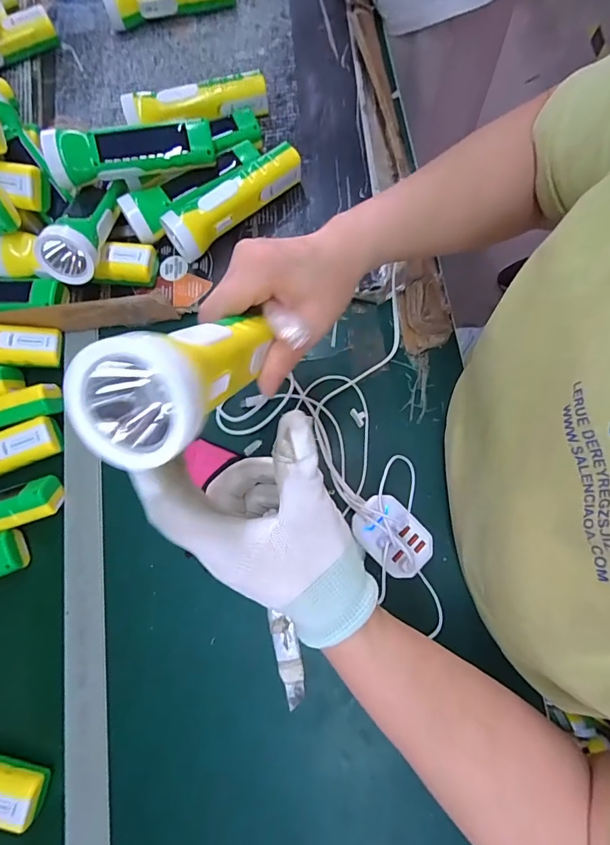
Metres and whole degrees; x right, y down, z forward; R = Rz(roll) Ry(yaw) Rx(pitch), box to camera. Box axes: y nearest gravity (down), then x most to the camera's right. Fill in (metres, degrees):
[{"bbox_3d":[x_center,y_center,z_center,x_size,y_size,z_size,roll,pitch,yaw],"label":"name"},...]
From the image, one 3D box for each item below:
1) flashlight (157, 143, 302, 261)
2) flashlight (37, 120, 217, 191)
[{"bbox_3d":[-0.080,-0.250,0.469,0.166,0.050,0.051,-41,76,-5],"label":"flashlight"},{"bbox_3d":[-0.183,-0.290,0.443,0.167,0.046,0.052,-14,76,2],"label":"flashlight"}]

